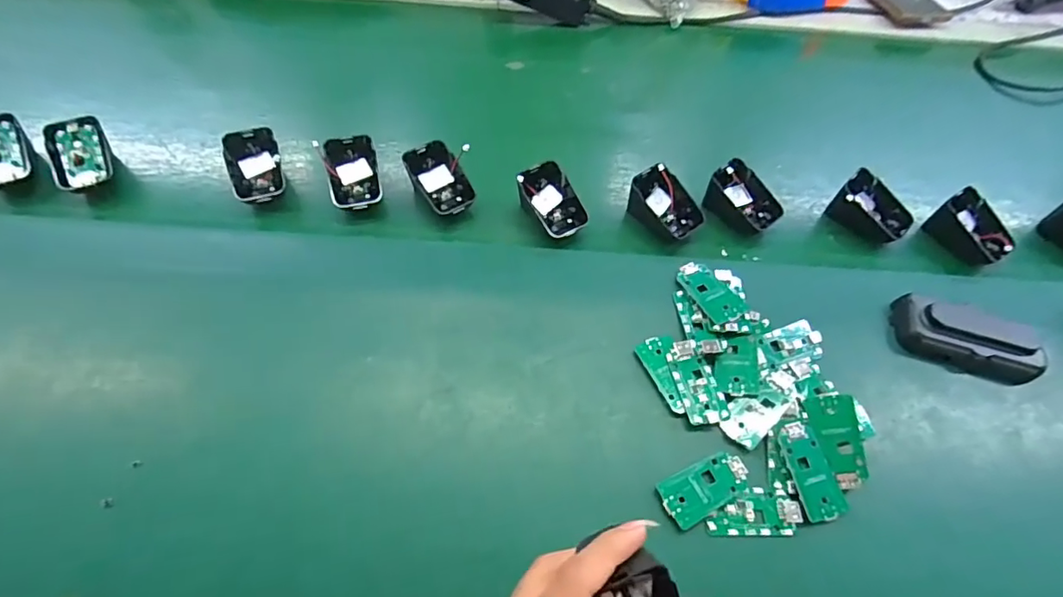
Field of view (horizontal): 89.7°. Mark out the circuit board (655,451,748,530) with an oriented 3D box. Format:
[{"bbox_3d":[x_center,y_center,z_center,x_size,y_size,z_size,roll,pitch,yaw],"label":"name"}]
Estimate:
[{"bbox_3d":[0.118,0.127,0.362,0.063,0.004,0.030,-23,61,-17],"label":"circuit board"}]

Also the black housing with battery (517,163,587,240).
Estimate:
[{"bbox_3d":[0.021,-0.087,0.478,0.067,0.040,0.050,33,61,18],"label":"black housing with battery"}]

